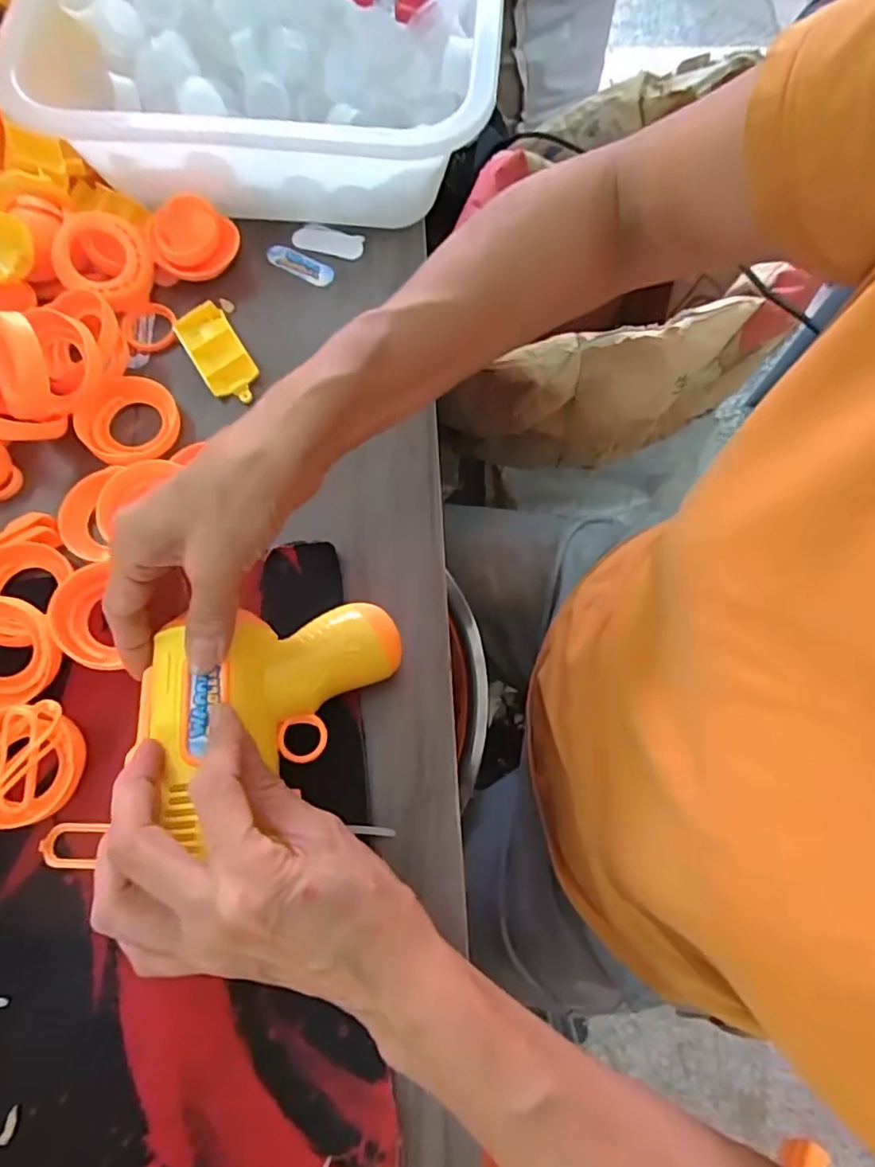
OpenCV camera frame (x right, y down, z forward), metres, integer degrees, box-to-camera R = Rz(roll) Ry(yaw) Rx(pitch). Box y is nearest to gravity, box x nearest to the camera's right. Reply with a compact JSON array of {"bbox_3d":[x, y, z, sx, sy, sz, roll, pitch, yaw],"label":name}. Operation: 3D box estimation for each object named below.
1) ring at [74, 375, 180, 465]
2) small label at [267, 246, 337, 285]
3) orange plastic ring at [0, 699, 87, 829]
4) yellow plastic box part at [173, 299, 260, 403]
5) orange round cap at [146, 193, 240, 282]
[{"bbox_3d":[-0.187,-0.099,0.371,0.053,0.018,0.057,0,71,-1],"label":"ring"},{"bbox_3d":[-0.095,-0.221,0.423,0.051,0.005,0.015,25,73,7],"label":"small label"},{"bbox_3d":[-0.209,0.090,0.302,0.059,0.016,0.055,0,71,-1],"label":"orange plastic ring"},{"bbox_3d":[-0.140,-0.147,0.387,0.031,0.012,0.070,-31,75,-11],"label":"yellow plastic box part"},{"bbox_3d":[-0.162,-0.228,0.401,0.051,0.014,0.052,33,86,-14],"label":"orange round cap"}]

